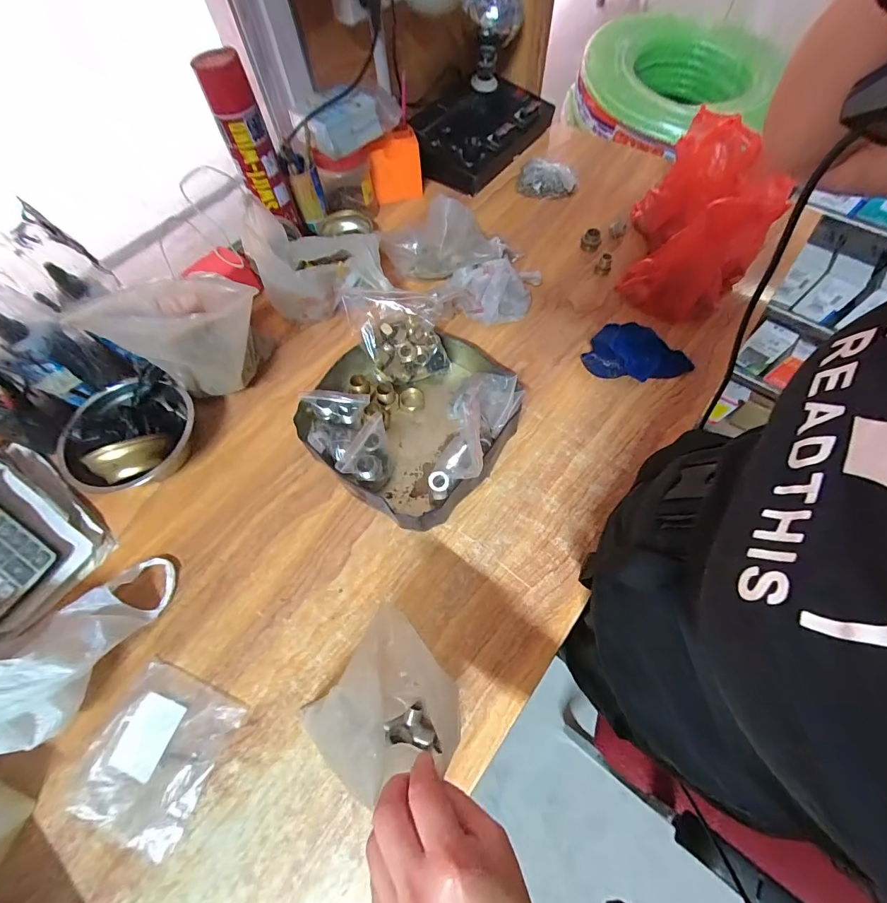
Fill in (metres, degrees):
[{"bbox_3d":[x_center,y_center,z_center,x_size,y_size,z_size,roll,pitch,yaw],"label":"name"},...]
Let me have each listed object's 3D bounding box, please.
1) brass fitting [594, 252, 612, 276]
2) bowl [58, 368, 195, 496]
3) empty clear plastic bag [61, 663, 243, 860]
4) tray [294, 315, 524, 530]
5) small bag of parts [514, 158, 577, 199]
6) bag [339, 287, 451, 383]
[{"bbox_3d":[0.278,-0.322,0.680,0.025,0.032,0.022,24,68,13],"label":"brass fitting"},{"bbox_3d":[-0.422,-0.023,0.540,0.125,0.089,0.164,13,66,8],"label":"bowl"},{"bbox_3d":[-0.301,0.316,0.414,0.128,0.008,0.140,21,67,10],"label":"empty clear plastic bag"},{"bbox_3d":[-0.038,-0.074,0.548,0.258,0.081,0.288,30,70,15],"label":"tray"},{"bbox_3d":[0.208,-0.548,0.788,0.115,0.041,0.068,8,65,6],"label":"small bag of parts"},{"bbox_3d":[-0.064,-0.167,0.569,0.112,0.121,0.100,-23,66,-8],"label":"bag"}]

